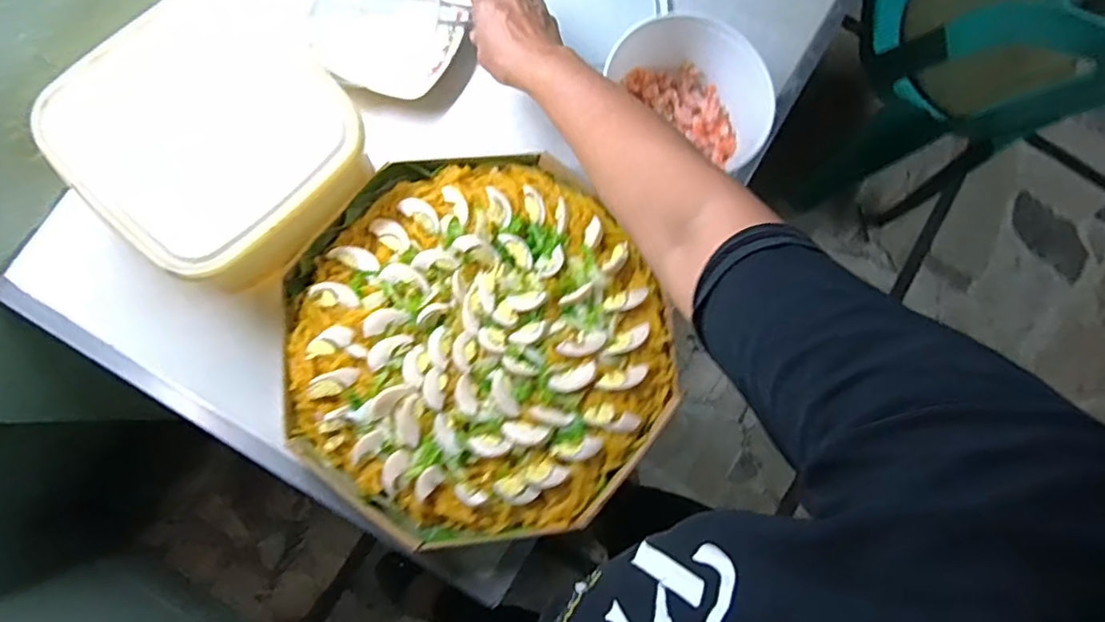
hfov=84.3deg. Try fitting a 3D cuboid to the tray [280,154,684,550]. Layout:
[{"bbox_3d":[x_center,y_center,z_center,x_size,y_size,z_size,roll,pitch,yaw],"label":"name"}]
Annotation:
[{"bbox_3d":[-0.066,0.029,0.573,0.344,0.059,0.346,37,75,9],"label":"tray"}]

